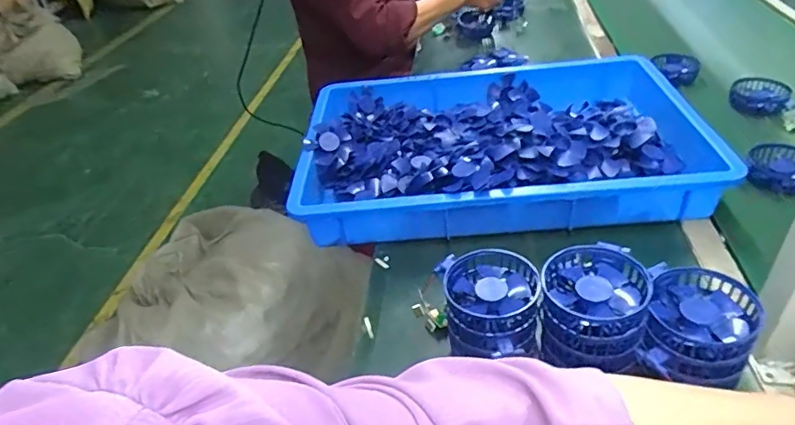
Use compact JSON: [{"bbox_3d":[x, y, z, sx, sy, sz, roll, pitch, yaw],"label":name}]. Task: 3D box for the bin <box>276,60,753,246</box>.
[{"bbox_3d":[0.163,-0.113,0.820,0.595,0.126,0.376,-3,37,4],"label":"bin"}]

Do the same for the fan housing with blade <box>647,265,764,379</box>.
[{"bbox_3d":[0.273,0.097,0.470,0.085,0.041,0.093,13,41,23],"label":"fan housing with blade"}]

